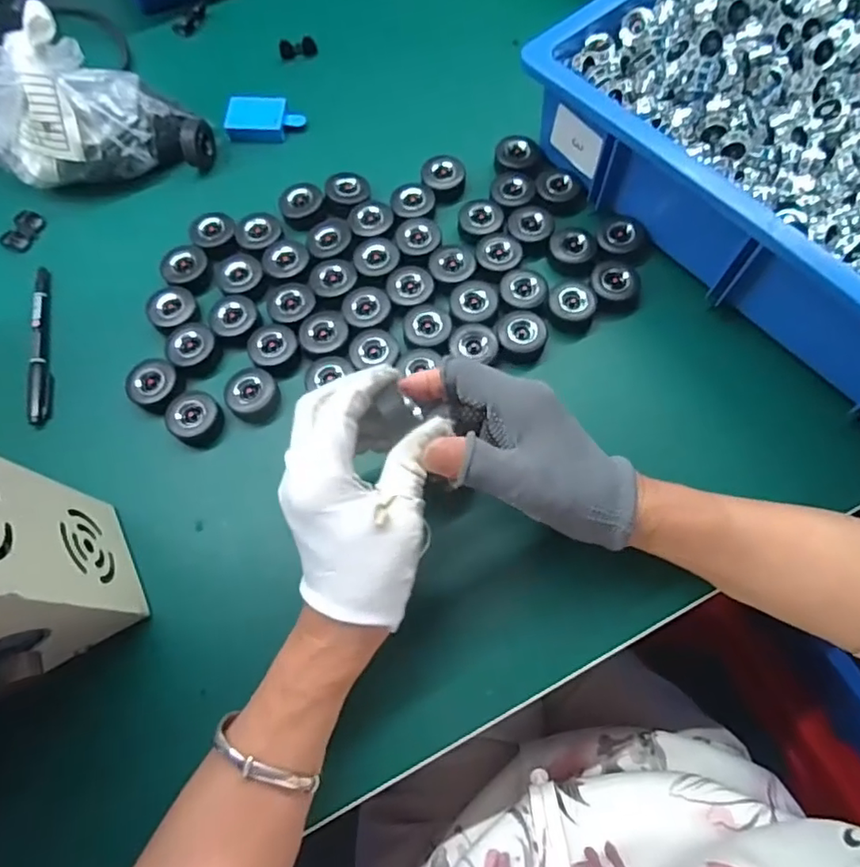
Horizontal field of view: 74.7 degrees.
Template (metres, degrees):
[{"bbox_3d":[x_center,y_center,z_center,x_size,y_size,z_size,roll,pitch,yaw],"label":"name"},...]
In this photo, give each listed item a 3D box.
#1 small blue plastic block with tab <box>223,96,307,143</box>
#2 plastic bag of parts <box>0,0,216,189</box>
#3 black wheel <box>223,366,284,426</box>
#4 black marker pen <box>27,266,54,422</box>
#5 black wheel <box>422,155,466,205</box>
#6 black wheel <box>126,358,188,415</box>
[{"bbox_3d":[-0.151,-0.288,0.517,0.068,0.014,0.043,2,71,2],"label":"small blue plastic block with tab"},{"bbox_3d":[-0.293,-0.271,0.469,0.187,0.094,0.094,-15,72,-4],"label":"plastic bag of parts"},{"bbox_3d":[-0.131,-0.029,0.418,0.038,0.019,0.041,0,71,1],"label":"black wheel"},{"bbox_3d":[-0.306,-0.071,0.441,0.015,0.010,0.141,-15,71,-3],"label":"black marker pen"},{"bbox_3d":[0.012,-0.218,0.485,0.037,0.021,0.035,0,71,1],"label":"black wheel"},{"bbox_3d":[-0.206,-0.037,0.422,0.040,0.012,0.037,0,71,1],"label":"black wheel"}]

